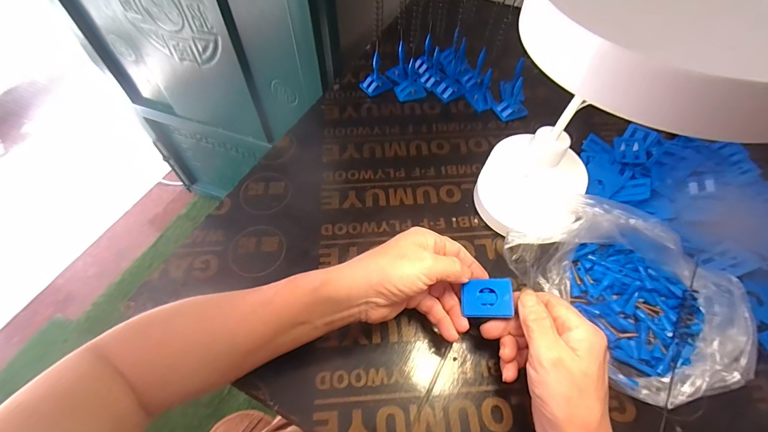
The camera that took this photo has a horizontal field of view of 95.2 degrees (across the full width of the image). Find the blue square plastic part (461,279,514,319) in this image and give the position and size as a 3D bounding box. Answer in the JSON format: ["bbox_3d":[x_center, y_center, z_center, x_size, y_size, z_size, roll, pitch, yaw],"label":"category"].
[{"bbox_3d":[0.093,0.074,0.317,0.044,0.011,0.034,2,58,3],"label":"blue square plastic part"}]

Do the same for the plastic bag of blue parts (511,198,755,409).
[{"bbox_3d":[0.243,0.067,0.340,0.161,0.059,0.206,-27,61,-17],"label":"plastic bag of blue parts"}]

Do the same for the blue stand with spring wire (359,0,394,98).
[{"bbox_3d":[-0.015,-0.257,0.460,0.049,0.212,0.041,-5,57,-4],"label":"blue stand with spring wire"}]

